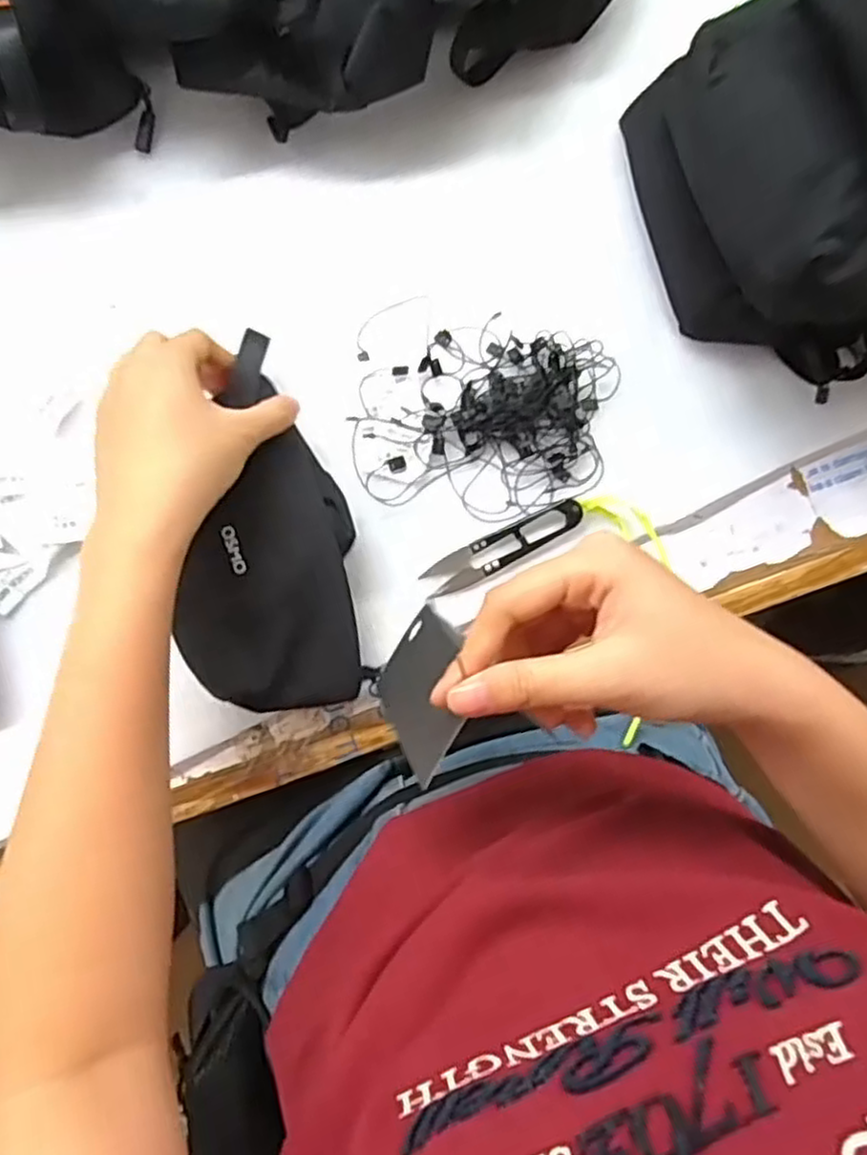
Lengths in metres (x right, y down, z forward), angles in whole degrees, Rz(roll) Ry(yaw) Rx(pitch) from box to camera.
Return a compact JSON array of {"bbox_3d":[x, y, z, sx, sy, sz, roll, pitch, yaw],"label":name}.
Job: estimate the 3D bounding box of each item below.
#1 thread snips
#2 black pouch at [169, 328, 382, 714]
[{"bbox_3d":[0.042,-0.018,0.431,0.103,0.008,0.022,-26,85,-6],"label":"thread snips"},{"bbox_3d":[-0.096,-0.029,0.403,0.095,0.032,0.201,-10,80,-3],"label":"black pouch"}]

